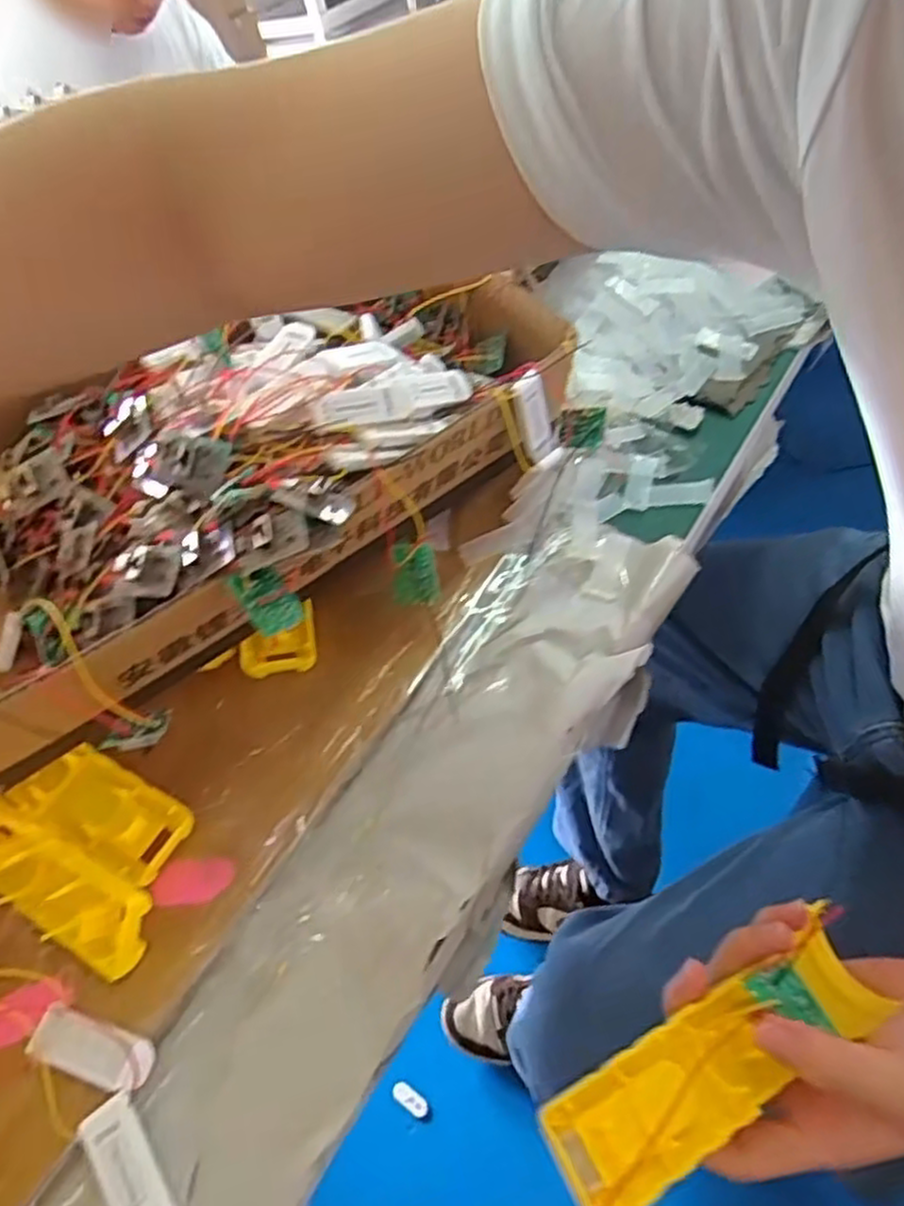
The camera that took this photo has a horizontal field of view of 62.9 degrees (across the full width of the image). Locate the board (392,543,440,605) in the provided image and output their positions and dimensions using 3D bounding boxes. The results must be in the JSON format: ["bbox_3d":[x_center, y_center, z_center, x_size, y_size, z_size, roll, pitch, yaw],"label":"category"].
[{"bbox_3d":[-0.022,-0.017,0.423,0.027,0.034,0.007,-2,13,16],"label":"board"}]

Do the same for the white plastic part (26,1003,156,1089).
[{"bbox_3d":[-0.156,0.193,0.320,0.059,0.009,0.021,7,51,21],"label":"white plastic part"}]

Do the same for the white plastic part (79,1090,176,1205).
[{"bbox_3d":[-0.128,0.226,0.292,0.021,0.011,0.056,-31,53,-19],"label":"white plastic part"}]

